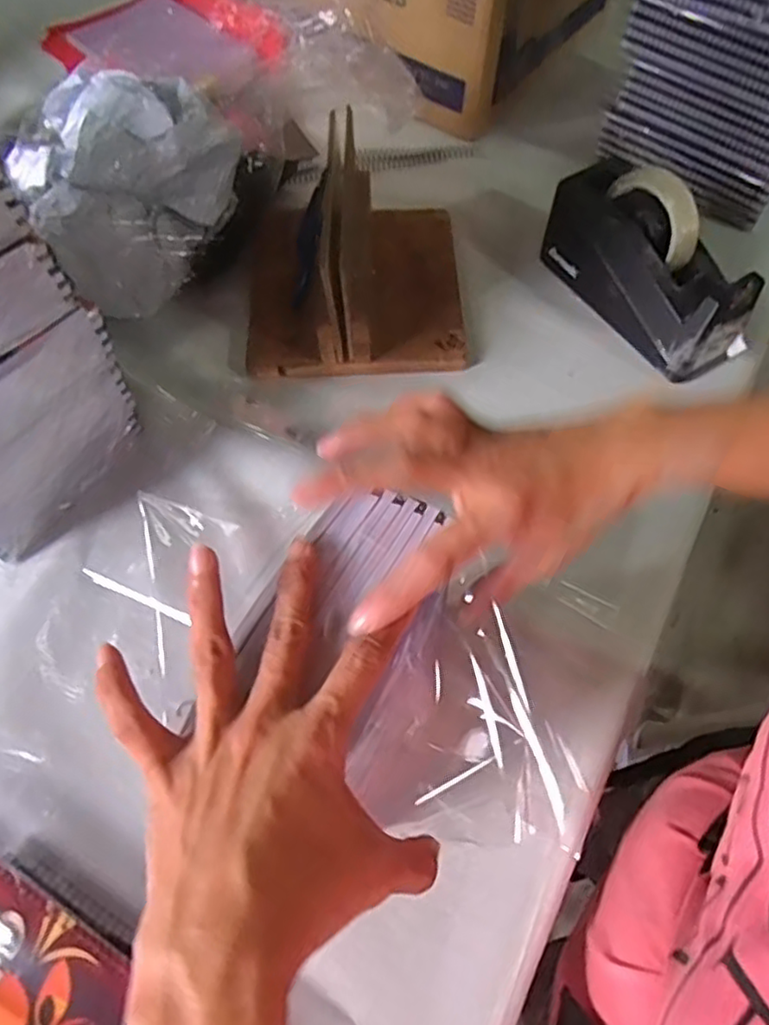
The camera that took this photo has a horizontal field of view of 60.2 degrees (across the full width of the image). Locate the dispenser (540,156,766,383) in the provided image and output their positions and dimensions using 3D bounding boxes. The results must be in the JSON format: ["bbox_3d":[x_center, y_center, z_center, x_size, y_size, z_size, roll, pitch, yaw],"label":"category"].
[{"bbox_3d":[0.240,-0.228,0.600,0.068,0.118,0.206,-31,64,-17],"label":"dispenser"}]

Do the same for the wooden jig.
[{"bbox_3d":[-0.025,-0.265,0.623,0.204,0.118,0.259,1,59,1],"label":"wooden jig"}]

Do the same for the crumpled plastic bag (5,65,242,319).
[{"bbox_3d":[-0.224,-0.296,0.612,0.190,0.152,0.136,-34,68,-17],"label":"crumpled plastic bag"}]

